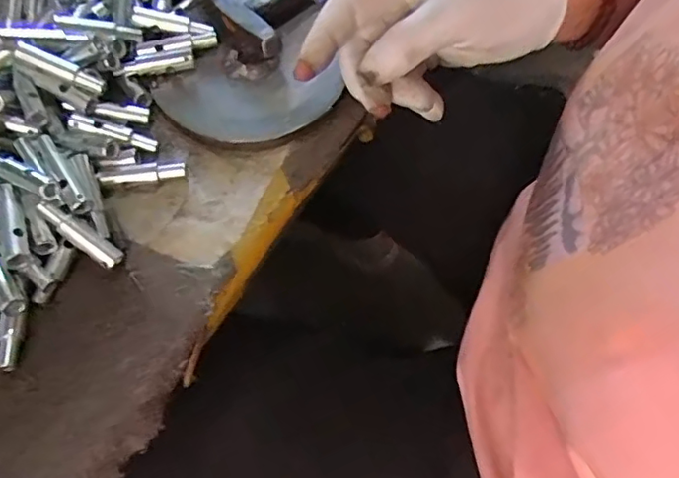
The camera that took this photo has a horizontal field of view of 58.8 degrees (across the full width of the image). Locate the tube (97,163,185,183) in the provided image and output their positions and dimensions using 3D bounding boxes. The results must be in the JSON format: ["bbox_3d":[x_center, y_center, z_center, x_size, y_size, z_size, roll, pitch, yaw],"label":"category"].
[{"bbox_3d":[-0.114,-0.037,0.351,0.049,0.011,0.009,-5,65,-3],"label":"tube"}]

